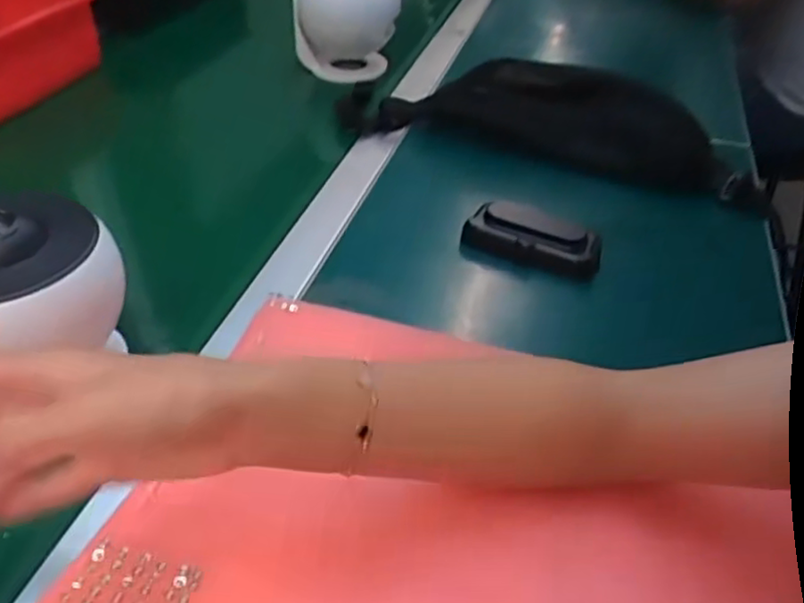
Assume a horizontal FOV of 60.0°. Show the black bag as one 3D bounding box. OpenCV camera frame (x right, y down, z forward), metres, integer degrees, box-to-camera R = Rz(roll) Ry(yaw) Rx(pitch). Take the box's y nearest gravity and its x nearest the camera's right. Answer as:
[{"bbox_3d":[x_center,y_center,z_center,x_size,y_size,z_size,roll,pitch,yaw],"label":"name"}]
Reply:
[{"bbox_3d":[0.136,-0.182,0.664,0.392,0.069,0.129,17,43,17],"label":"black bag"}]

